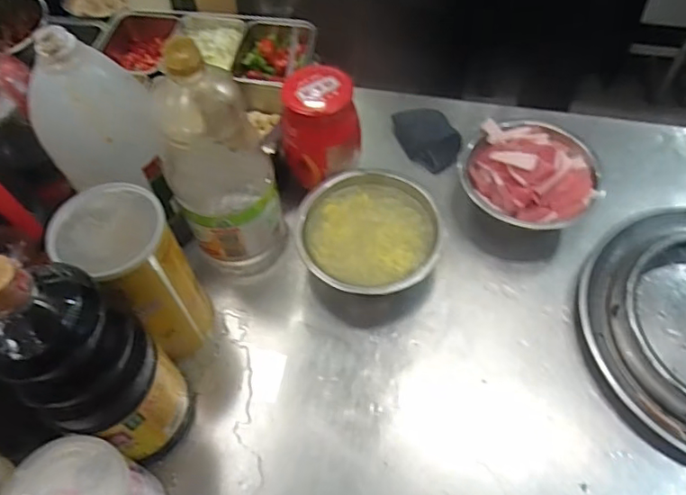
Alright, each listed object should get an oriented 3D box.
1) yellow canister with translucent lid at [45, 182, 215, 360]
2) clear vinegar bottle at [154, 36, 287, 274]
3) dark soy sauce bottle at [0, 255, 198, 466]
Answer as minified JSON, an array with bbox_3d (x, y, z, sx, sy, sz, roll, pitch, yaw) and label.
[{"bbox_3d":[-0.206,0.032,0.570,0.101,0.208,0.088,23,62,18],"label":"yellow canister with translucent lid"},{"bbox_3d":[-0.132,-0.080,0.591,0.107,0.273,0.093,-24,59,-11],"label":"clear vinegar bottle"},{"bbox_3d":[-0.209,0.103,0.462,0.080,0.278,0.100,23,61,17],"label":"dark soy sauce bottle"}]

